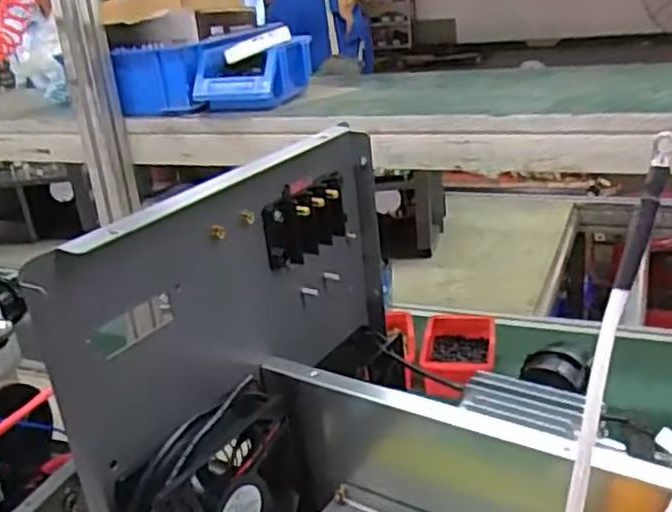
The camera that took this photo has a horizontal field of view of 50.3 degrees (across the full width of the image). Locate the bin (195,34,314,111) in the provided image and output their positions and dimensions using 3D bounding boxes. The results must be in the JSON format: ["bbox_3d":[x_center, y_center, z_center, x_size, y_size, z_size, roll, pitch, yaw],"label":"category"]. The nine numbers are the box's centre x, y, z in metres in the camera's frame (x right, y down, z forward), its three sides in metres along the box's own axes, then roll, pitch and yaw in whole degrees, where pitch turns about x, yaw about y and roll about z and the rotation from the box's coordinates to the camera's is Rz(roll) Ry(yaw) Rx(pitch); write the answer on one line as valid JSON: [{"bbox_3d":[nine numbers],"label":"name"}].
[{"bbox_3d":[-0.103,-0.229,0.914,0.104,0.078,0.128,5,24,24],"label":"bin"}]

